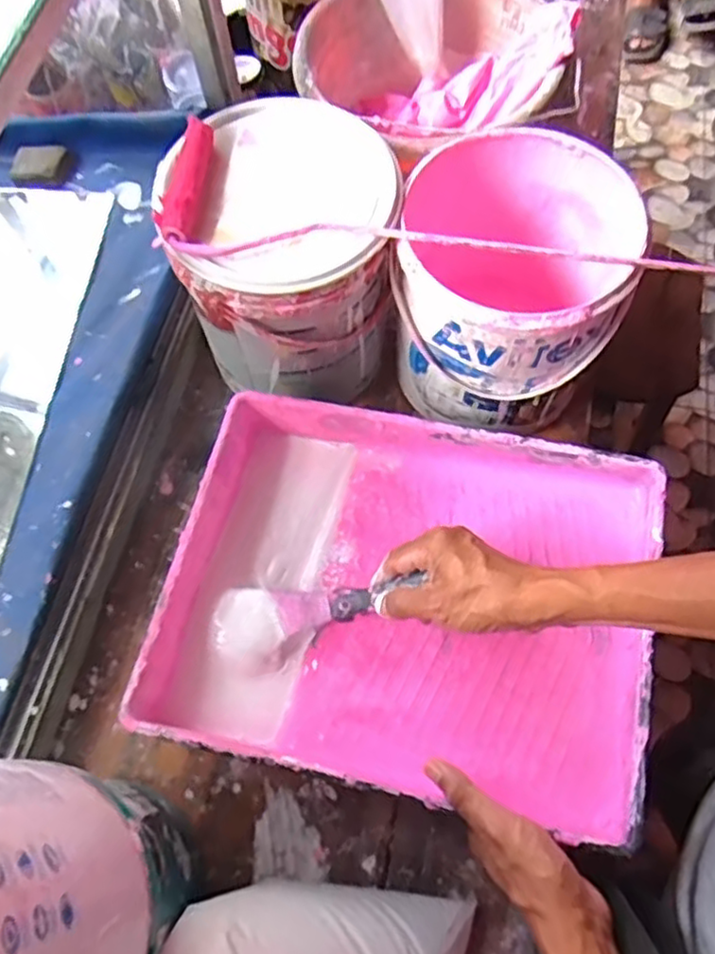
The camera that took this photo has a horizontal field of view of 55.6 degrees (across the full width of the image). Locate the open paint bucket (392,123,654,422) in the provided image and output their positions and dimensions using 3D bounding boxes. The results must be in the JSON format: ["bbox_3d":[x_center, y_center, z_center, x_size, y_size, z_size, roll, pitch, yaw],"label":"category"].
[{"bbox_3d":[0.123,-0.157,0.570,0.171,0.169,0.181,12,69,7],"label":"open paint bucket"}]

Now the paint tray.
[{"bbox_3d":[0.034,0.089,0.527,0.347,0.078,0.270,11,69,7],"label":"paint tray"}]

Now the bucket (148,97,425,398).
[{"bbox_3d":[-0.054,-0.177,0.579,0.167,0.195,0.167,-1,68,2],"label":"bucket"}]

